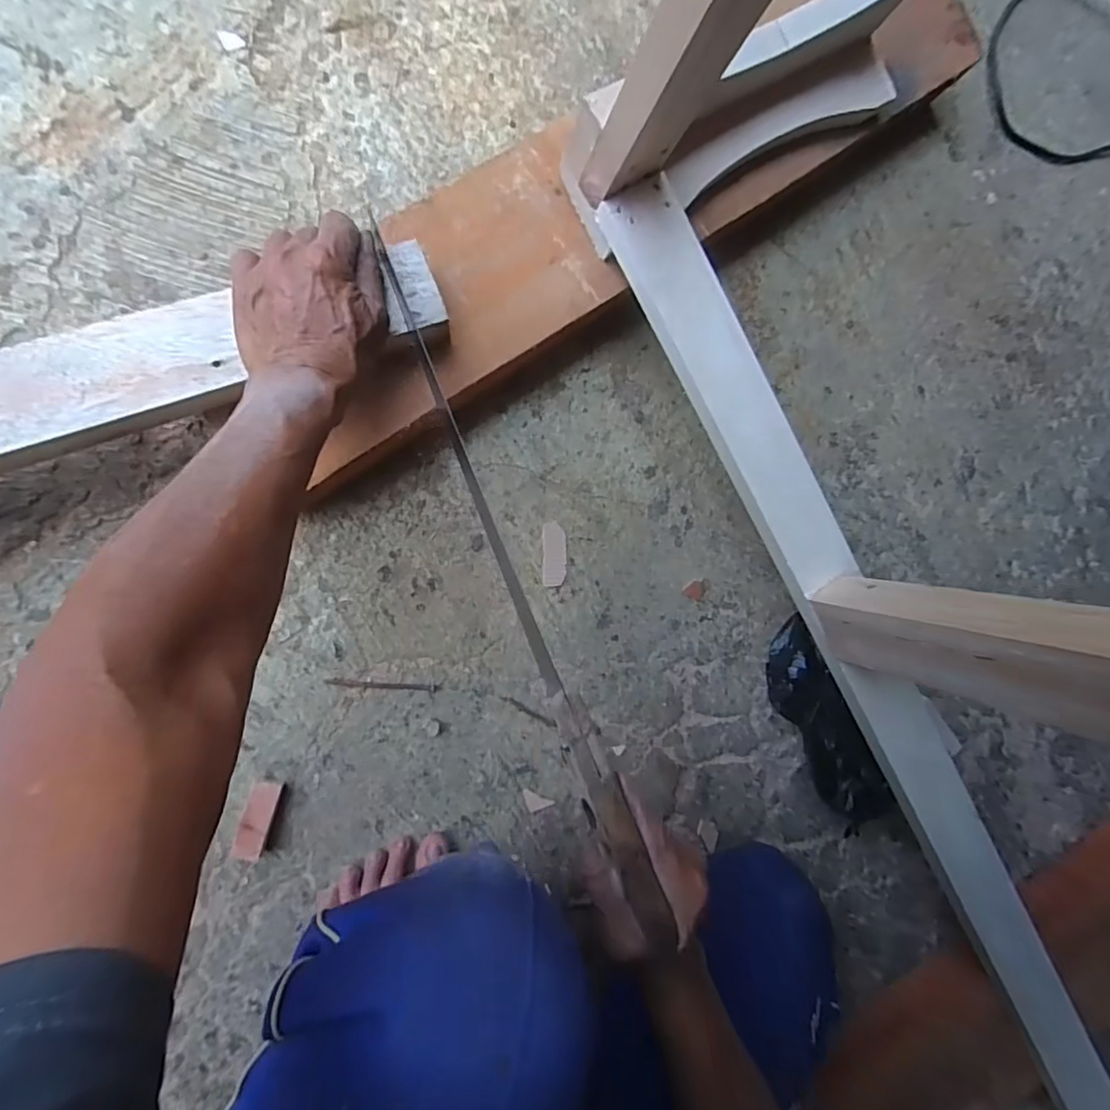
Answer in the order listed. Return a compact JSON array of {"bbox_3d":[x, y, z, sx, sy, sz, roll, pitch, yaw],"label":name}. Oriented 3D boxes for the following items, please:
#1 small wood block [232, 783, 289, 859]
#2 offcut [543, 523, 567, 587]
[{"bbox_3d":[-0.265,0.237,0.501,0.025,0.024,0.064,17,88,-13],"label":"small wood block"},{"bbox_3d":[0.000,0.000,0.560,0.024,0.004,0.062,-1,92,-13],"label":"offcut"}]

